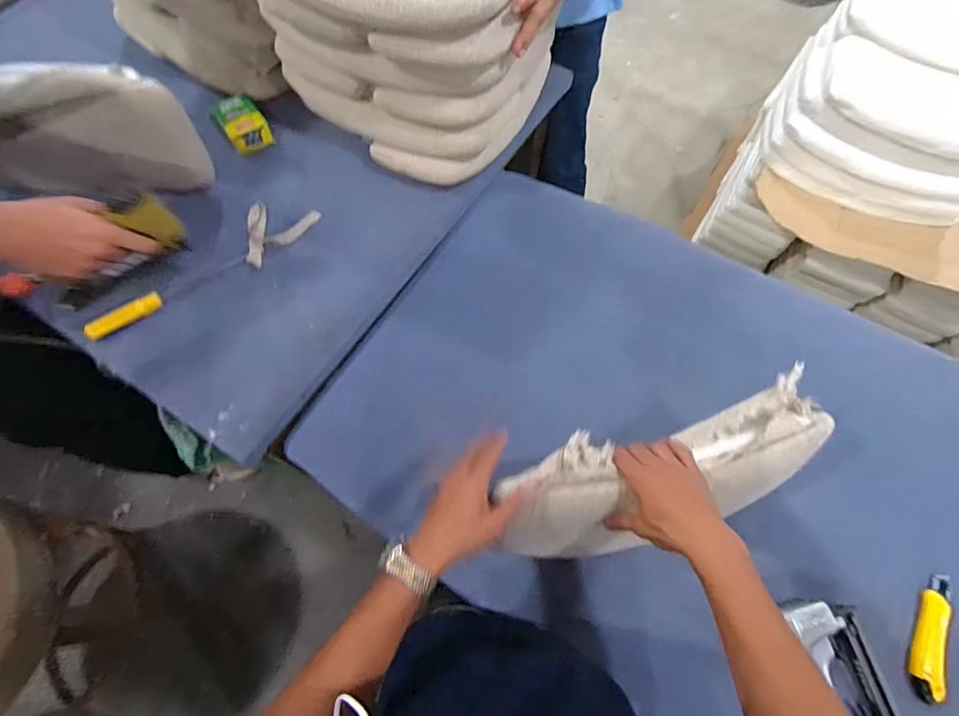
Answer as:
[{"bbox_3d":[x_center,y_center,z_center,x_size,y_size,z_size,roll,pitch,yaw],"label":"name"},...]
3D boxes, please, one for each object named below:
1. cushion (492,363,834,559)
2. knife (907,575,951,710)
[{"bbox_3d":[0.222,0.144,0.577,0.414,0.204,0.135,-13,66,-2],"label":"cushion"},{"bbox_3d":[0.615,0.378,0.632,0.037,0.019,0.165,27,68,11],"label":"knife"}]

